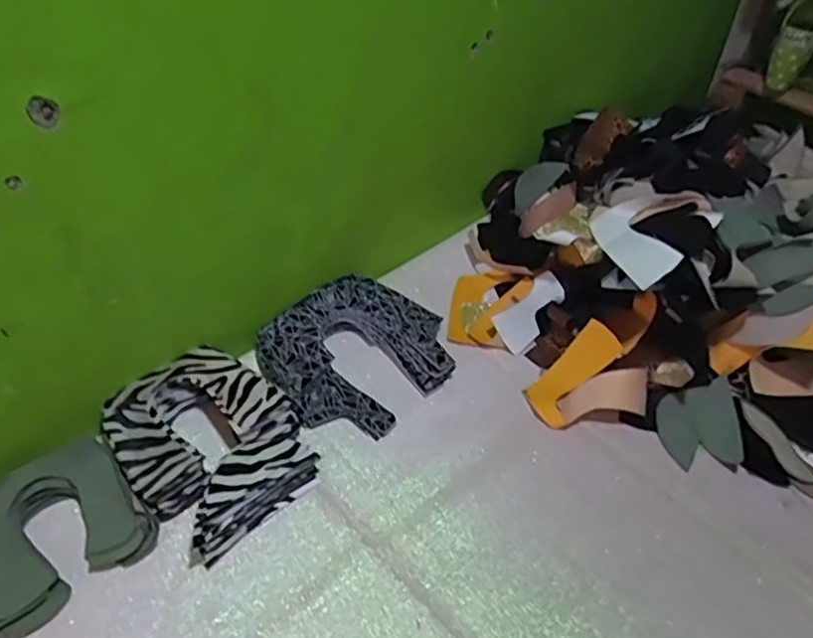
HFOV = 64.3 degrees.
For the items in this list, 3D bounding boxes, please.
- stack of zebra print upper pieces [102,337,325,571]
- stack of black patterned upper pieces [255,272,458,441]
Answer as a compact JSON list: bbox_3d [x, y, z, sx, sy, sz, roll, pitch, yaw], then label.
[{"bbox_3d":[-0.191,0.116,0.635,0.163,0.050,0.194,-34,57,-30],"label":"stack of zebra print upper pieces"},{"bbox_3d":[-0.054,0.036,0.731,0.195,0.034,0.182,-35,57,-31],"label":"stack of black patterned upper pieces"}]

